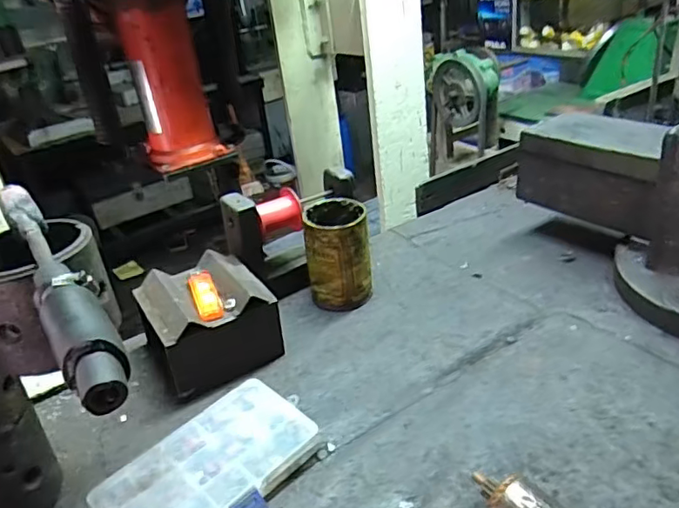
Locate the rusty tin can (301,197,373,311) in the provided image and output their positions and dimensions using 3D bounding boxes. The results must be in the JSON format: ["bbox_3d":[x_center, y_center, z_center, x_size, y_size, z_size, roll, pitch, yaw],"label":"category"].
[{"bbox_3d":[0.000,0.000,0.688,0.075,0.113,0.074,-5,30,4],"label":"rusty tin can"}]

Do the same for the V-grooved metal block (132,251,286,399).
[{"bbox_3d":[-0.140,0.073,0.619,0.129,0.095,0.116,-20,33,-21],"label":"V-grooved metal block"}]

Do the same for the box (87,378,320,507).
[{"bbox_3d":[-0.106,0.186,0.481,0.111,0.027,0.177,20,40,37],"label":"box"}]

